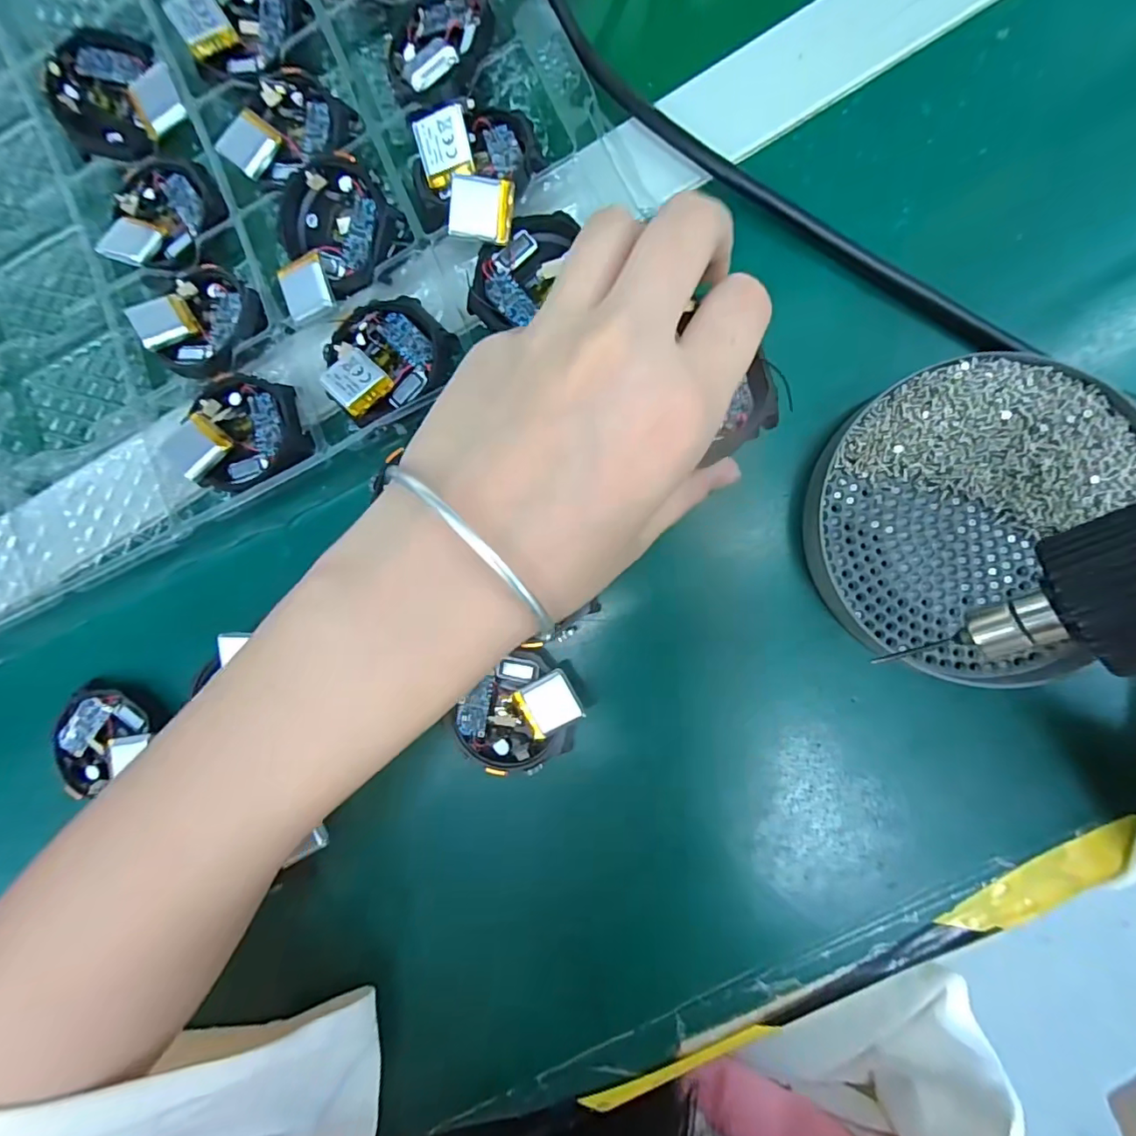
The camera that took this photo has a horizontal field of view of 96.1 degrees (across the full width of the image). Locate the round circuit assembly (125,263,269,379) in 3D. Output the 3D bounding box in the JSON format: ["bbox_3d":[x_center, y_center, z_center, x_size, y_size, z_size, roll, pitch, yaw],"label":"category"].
[{"bbox_3d":[-0.159,-0.107,0.221,0.054,0.013,0.046,31,92,6],"label":"round circuit assembly"}]

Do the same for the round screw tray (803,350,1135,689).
[{"bbox_3d":[0.140,-0.021,0.184,0.098,0.015,0.110,27,92,6],"label":"round screw tray"}]

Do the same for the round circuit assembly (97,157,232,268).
[{"bbox_3d":[-0.180,-0.158,0.230,0.049,0.015,0.049,0,88,6],"label":"round circuit assembly"}]

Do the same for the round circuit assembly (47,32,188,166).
[{"bbox_3d":[-0.205,-0.211,0.229,0.052,0.014,0.053,0,88,6],"label":"round circuit assembly"}]

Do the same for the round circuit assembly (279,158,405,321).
[{"bbox_3d":[-0.102,-0.139,0.212,0.057,0.014,0.049,-37,85,4],"label":"round circuit assembly"}]

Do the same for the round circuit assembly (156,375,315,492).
[{"bbox_3d":[-0.138,-0.056,0.215,0.053,0.018,0.045,-23,86,5],"label":"round circuit assembly"}]

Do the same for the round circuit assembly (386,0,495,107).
[{"bbox_3d":[-0.053,-0.214,0.207,0.047,0.015,0.044,0,88,6],"label":"round circuit assembly"}]

